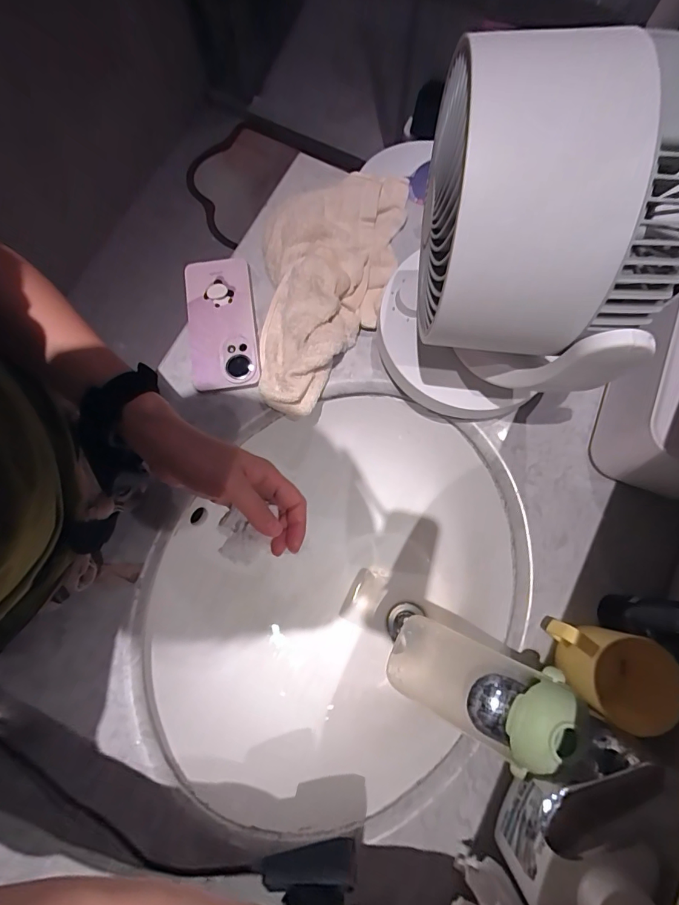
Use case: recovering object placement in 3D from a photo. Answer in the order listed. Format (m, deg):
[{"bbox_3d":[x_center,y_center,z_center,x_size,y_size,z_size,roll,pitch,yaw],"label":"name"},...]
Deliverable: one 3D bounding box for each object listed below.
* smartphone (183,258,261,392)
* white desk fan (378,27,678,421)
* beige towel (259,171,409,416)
[{"bbox_3d":[-0.139,-0.151,0.513,0.078,0.015,0.159,-8,77,-1],"label":"smartphone"},{"bbox_3d":[0.129,-0.148,0.358,0.170,0.275,0.188,5,77,2],"label":"white desk fan"},{"bbox_3d":[-0.018,-0.204,0.505,0.156,0.044,0.321,9,77,3],"label":"beige towel"}]

